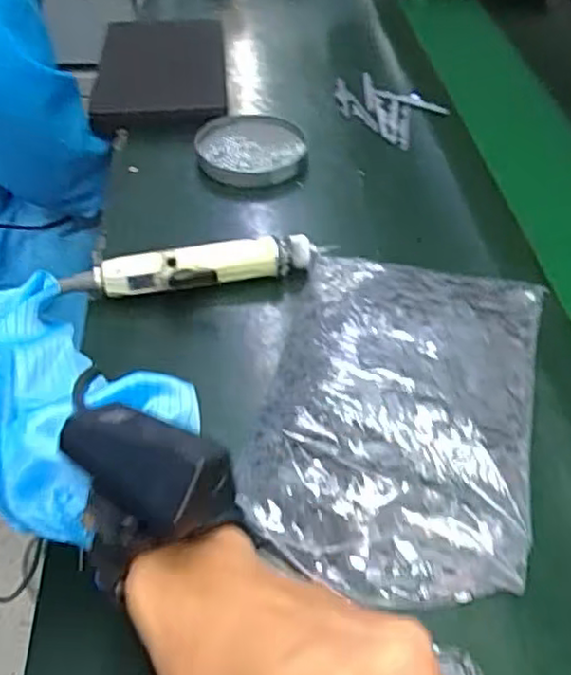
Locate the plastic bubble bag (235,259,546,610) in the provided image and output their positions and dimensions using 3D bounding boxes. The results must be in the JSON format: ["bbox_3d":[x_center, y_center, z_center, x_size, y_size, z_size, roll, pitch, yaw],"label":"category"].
[{"bbox_3d":[0.081,0.045,0.460,0.177,0.036,0.277,13,48,9],"label":"plastic bubble bag"}]

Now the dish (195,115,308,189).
[{"bbox_3d":[-0.035,-0.199,0.702,0.111,0.026,0.113,2,47,-1],"label":"dish"}]

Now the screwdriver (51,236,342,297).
[{"bbox_3d":[-0.072,-0.055,0.553,0.219,0.039,0.034,-6,48,-8],"label":"screwdriver"}]

